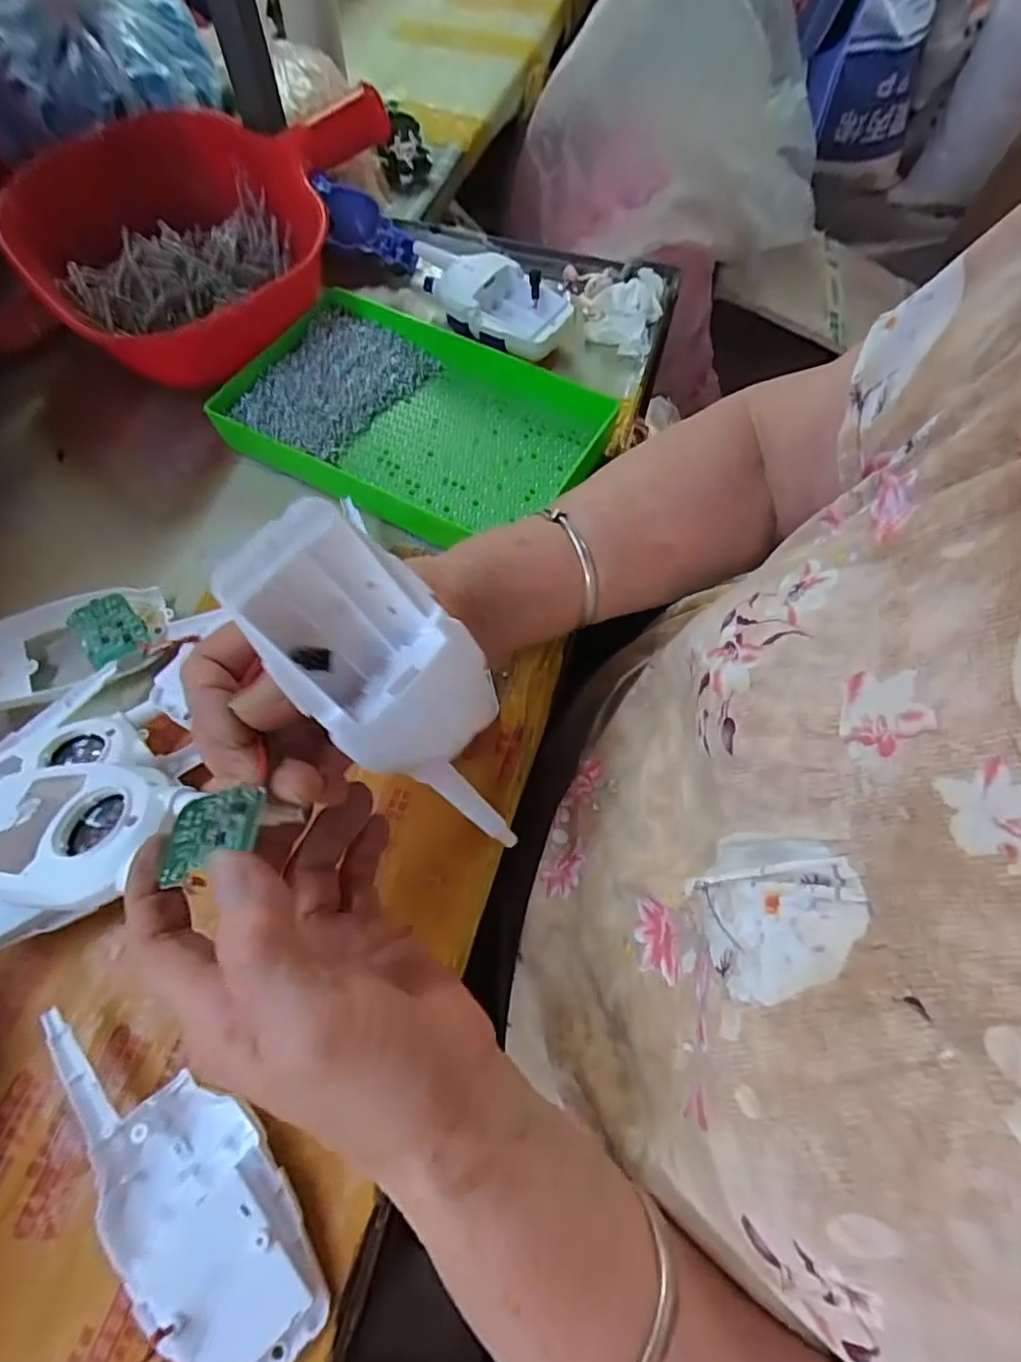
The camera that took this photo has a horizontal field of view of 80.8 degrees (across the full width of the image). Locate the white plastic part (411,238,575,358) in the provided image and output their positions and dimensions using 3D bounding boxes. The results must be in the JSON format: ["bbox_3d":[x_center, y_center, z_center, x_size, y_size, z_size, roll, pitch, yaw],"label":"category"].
[{"bbox_3d":[-0.021,-0.301,0.467,0.147,0.031,0.063,30,68,13],"label":"white plastic part"}]

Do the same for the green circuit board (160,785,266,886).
[{"bbox_3d":[-0.105,0.053,0.211,0.040,0.004,0.030,-15,52,18],"label":"green circuit board"}]

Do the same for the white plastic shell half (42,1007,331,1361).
[{"bbox_3d":[-0.136,0.203,0.252,0.062,0.022,0.159,-37,70,-16],"label":"white plastic shell half"}]

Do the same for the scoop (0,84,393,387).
[{"bbox_3d":[-0.213,-0.337,0.440,0.181,0.086,0.267,38,70,16],"label":"scoop"}]

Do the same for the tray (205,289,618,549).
[{"bbox_3d":[-0.069,-0.180,0.414,0.241,0.029,0.149,24,68,11],"label":"tray"}]

